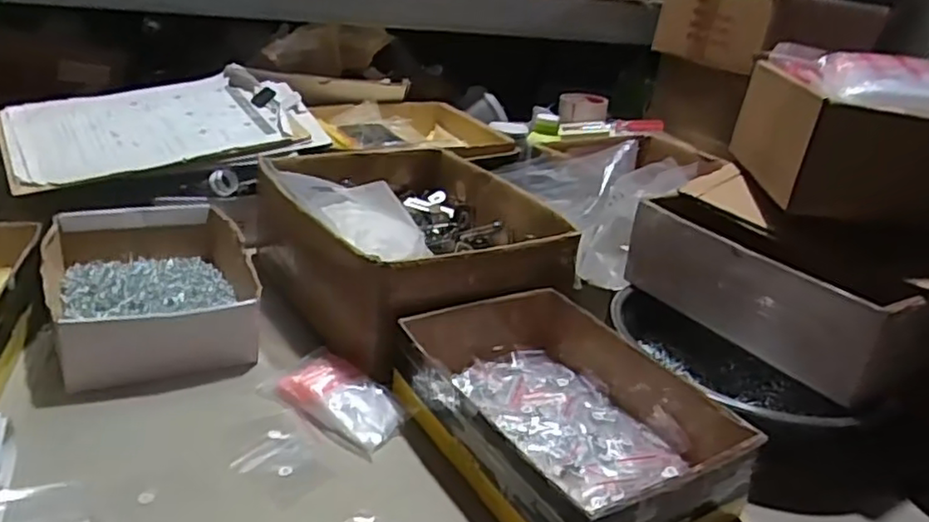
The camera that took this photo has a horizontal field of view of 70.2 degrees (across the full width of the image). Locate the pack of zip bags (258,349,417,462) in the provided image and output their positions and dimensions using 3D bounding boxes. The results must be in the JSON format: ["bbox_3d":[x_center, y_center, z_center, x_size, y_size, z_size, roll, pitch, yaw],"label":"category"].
[{"bbox_3d":[-0.111,0.113,0.556,0.131,0.020,0.072,20,27,26],"label":"pack of zip bags"}]

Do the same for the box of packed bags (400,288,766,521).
[{"bbox_3d":[0.074,0.119,0.528,0.178,0.072,0.255,-9,29,-32],"label":"box of packed bags"}]

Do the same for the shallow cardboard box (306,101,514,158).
[{"bbox_3d":[-0.091,-0.190,0.999,0.256,0.046,0.232,-14,32,-39],"label":"shallow cardboard box"}]

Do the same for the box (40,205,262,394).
[{"bbox_3d":[-0.306,0.023,0.647,0.166,0.068,0.241,-6,27,-26],"label":"box"}]

